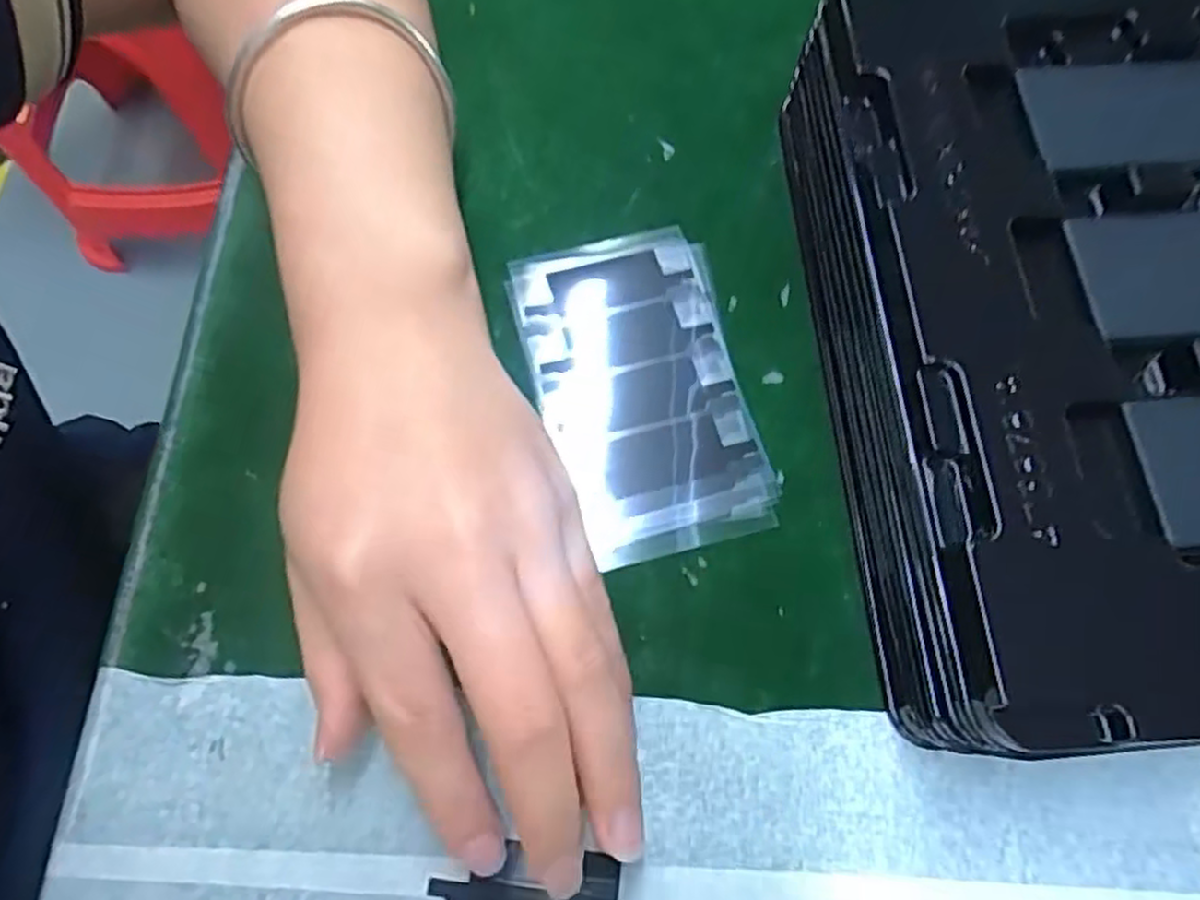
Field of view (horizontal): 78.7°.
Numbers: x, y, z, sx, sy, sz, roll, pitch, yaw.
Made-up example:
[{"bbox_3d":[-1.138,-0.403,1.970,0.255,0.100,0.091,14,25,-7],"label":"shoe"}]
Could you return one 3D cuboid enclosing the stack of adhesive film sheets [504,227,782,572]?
[{"bbox_3d":[0.012,-0.021,0.232,0.063,0.004,0.107,-15,71,-5],"label":"stack of adhesive film sheets"}]

